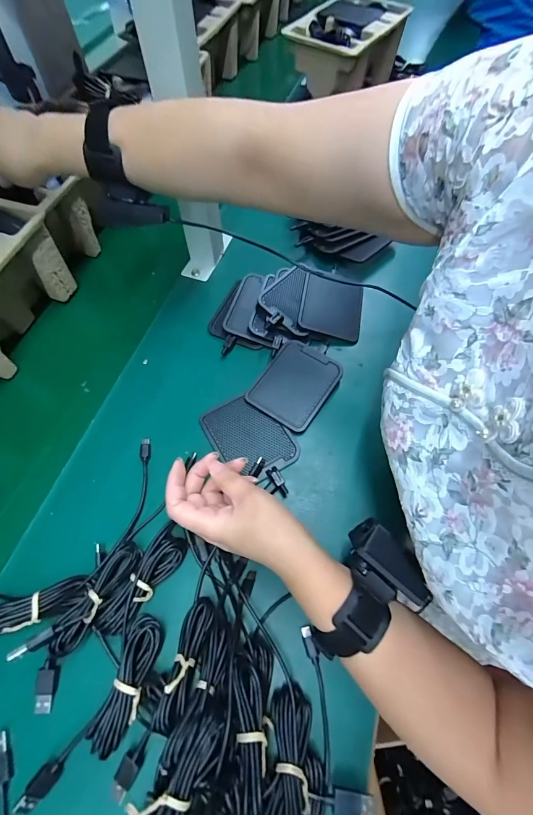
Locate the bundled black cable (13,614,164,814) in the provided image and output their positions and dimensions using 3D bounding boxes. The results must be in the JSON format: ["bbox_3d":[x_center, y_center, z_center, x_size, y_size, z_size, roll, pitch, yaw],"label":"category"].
[{"bbox_3d":[-0.128,0.231,0.271,0.058,0.015,0.131,15,65,6],"label":"bundled black cable"}]

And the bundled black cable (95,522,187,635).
[{"bbox_3d":[-0.105,0.153,0.315,0.031,0.024,0.093,27,67,11],"label":"bundled black cable"}]

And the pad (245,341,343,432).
[{"bbox_3d":[0.033,-0.027,0.408,0.078,0.010,0.098,34,68,14],"label":"pad"}]

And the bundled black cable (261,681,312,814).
[{"bbox_3d":[0.014,0.253,0.251,0.030,0.026,0.094,9,37,5],"label":"bundled black cable"}]

